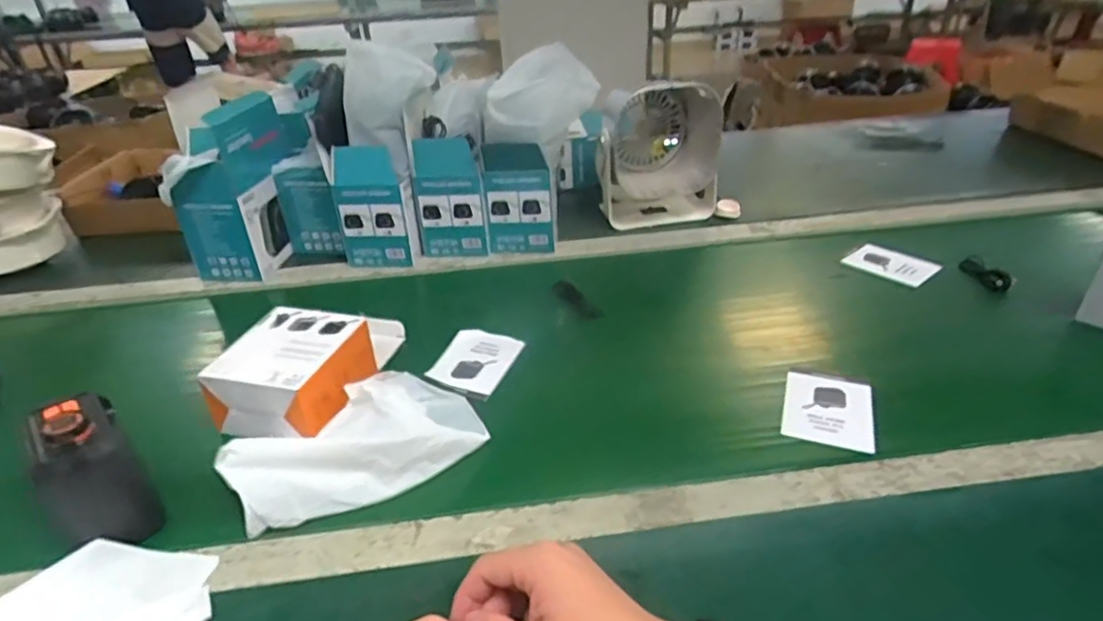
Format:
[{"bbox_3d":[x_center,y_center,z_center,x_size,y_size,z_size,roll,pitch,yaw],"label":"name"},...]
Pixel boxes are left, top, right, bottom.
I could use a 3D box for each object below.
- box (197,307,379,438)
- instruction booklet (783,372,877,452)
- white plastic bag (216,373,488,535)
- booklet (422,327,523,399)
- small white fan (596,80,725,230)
[{"bbox_3d":[-0.227,0.054,0.569,0.102,0.057,0.113,4,31,13],"label":"box"},{"bbox_3d":[0.237,0.085,0.542,0.071,0.008,0.089,8,32,20],"label":"instruction booklet"},{"bbox_3d":[-0.146,0.100,0.494,0.105,0.051,0.183,21,38,36],"label":"white plastic bag"},{"bbox_3d":[-0.079,0.051,0.633,0.078,0.009,0.103,5,30,17],"label":"booklet"},{"bbox_3d":[0.151,-0.221,0.897,0.158,0.175,0.152,-1,30,5],"label":"small white fan"}]

